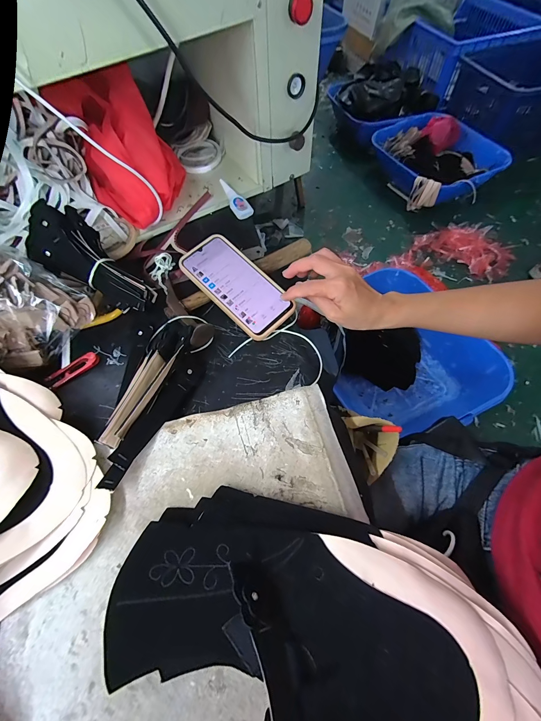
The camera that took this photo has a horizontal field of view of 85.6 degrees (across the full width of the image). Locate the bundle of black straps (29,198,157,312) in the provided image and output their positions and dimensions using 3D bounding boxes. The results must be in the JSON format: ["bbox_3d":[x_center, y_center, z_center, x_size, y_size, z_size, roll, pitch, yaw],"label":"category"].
[{"bbox_3d":[-0.230,-0.130,0.388,0.161,0.054,0.081,37,65,-17],"label":"bundle of black straps"}]

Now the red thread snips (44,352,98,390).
[{"bbox_3d":[-0.253,0.011,0.374,0.064,0.007,0.021,-35,66,-15],"label":"red thread snips"}]

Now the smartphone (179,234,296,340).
[{"bbox_3d":[-0.047,-0.104,0.402,0.079,0.012,0.164,-41,78,-18],"label":"smartphone"}]

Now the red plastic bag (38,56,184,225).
[{"bbox_3d":[-0.221,-0.331,0.458,0.152,0.133,0.202,-26,63,-11],"label":"red plastic bag"}]

